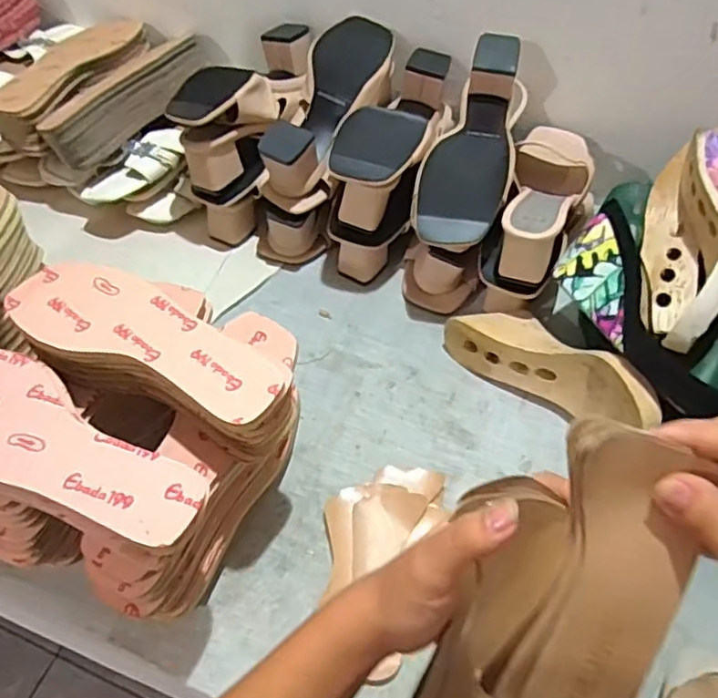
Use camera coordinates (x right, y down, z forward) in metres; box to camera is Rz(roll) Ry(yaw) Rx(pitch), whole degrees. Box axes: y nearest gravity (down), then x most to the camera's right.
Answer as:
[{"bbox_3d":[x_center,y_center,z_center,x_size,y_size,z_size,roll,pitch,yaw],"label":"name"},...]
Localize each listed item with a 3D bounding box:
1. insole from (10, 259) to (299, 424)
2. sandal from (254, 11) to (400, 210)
[{"bbox_3d":[-0.163,-0.012,0.491,0.235,0.012,0.078,21,58,16],"label":"insole"},{"bbox_3d":[-0.034,-0.269,0.729,0.094,0.111,0.247,21,75,16],"label":"sandal"}]

